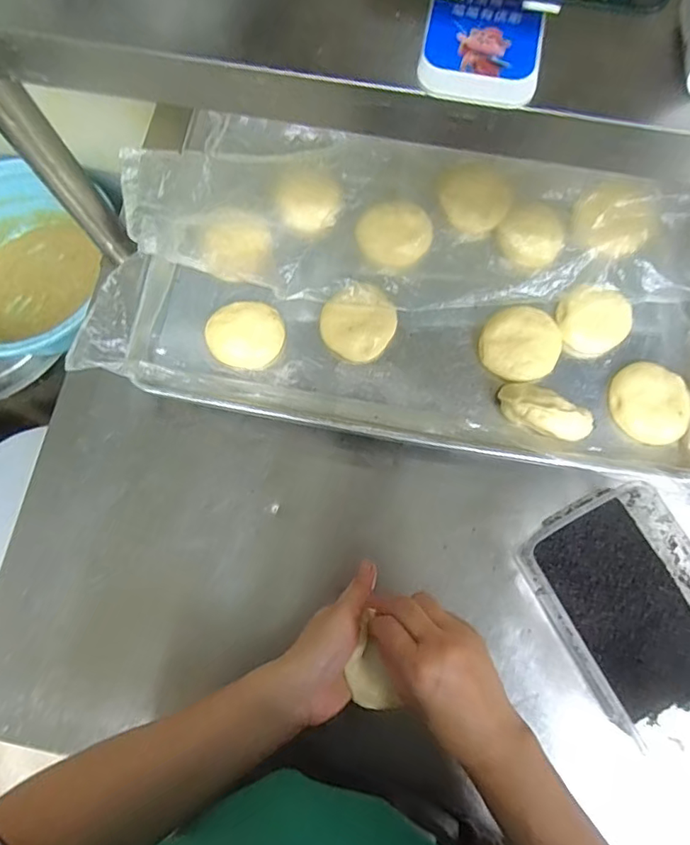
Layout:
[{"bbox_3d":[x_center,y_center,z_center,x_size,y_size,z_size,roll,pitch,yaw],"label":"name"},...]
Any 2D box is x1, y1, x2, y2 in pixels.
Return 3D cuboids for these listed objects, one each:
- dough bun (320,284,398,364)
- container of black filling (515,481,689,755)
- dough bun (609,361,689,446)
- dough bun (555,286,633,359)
[{"bbox_3d":[0.013,-0.108,0.570,0.076,0.035,0.076,0,77,-1],"label":"dough bun"},{"bbox_3d":[0.263,0.172,0.488,0.139,0.063,0.204,-29,79,-7],"label":"container of black filling"},{"bbox_3d":[0.324,-0.025,0.558,0.074,0.025,0.084,17,77,3],"label":"dough bun"},{"bbox_3d":[0.274,-0.110,0.577,0.073,0.028,0.068,-1,77,-1],"label":"dough bun"}]

